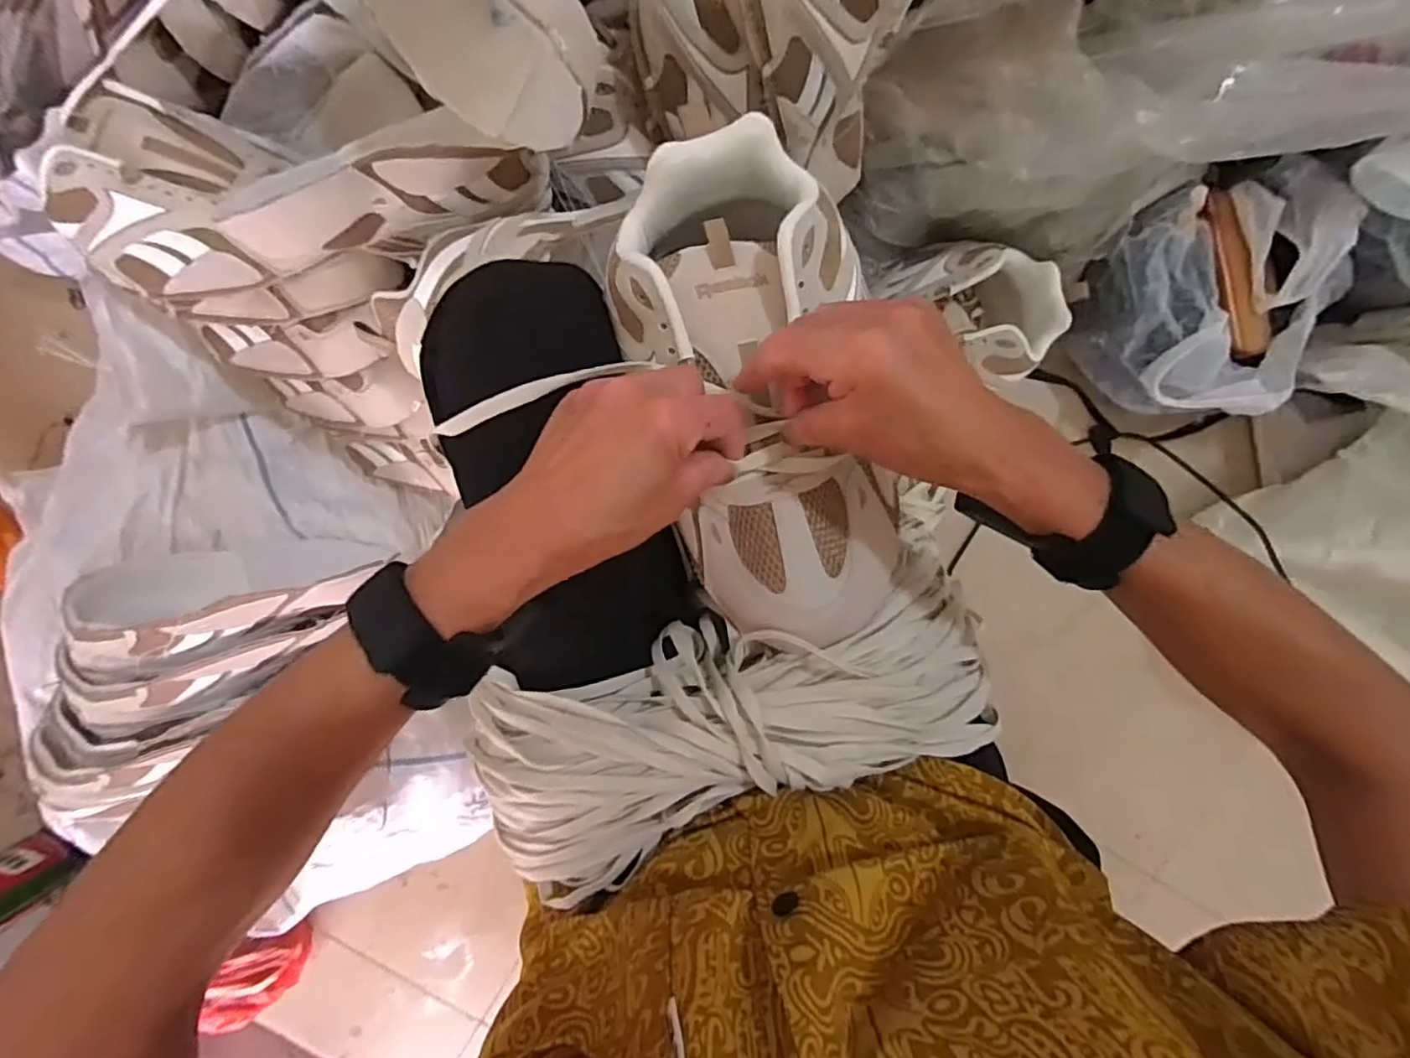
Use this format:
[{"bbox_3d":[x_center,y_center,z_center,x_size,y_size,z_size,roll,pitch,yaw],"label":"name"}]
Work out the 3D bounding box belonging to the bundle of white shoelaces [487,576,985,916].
[{"bbox_3d":[0.021,0.112,0.355,0.285,0.060,0.118,-16,96,2],"label":"bundle of white shoelaces"}]

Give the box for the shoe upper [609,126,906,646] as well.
[{"bbox_3d":[0.032,-0.072,0.343,0.120,0.076,0.261,-13,93,2],"label":"shoe upper"}]

